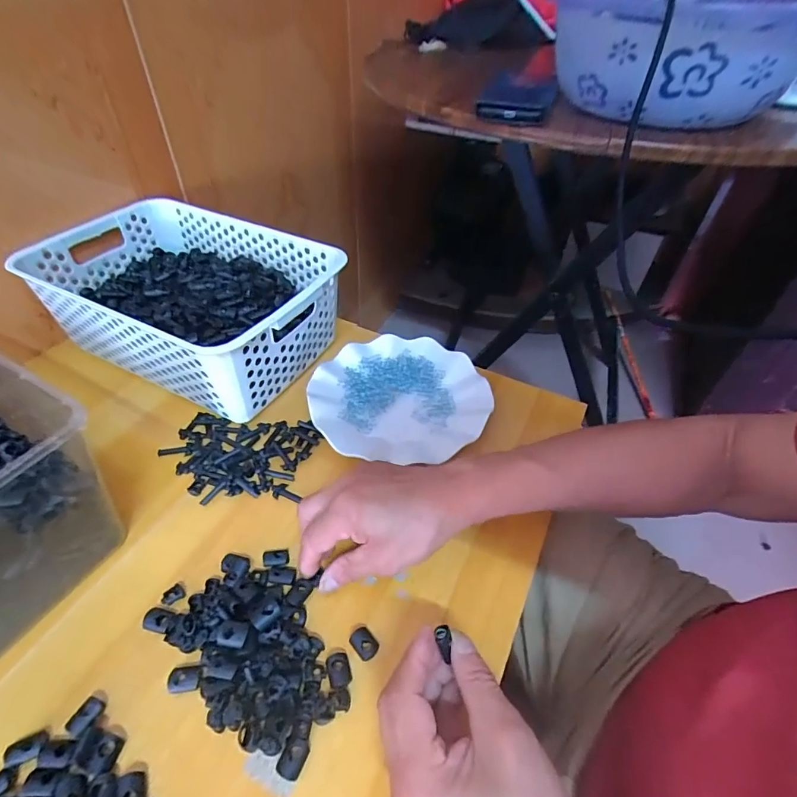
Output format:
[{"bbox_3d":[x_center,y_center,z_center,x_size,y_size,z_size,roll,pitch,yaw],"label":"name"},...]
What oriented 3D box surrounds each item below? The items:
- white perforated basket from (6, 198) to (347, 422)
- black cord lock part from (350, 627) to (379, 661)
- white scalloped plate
[{"bbox_3d":[-0.228,-0.112,0.518,0.303,0.115,0.199,23,49,19],"label":"white perforated basket"},{"bbox_3d":[-0.025,0.174,0.322,0.016,0.004,0.021,-34,56,-31],"label":"black cord lock part"},{"bbox_3d":[0.001,-0.005,0.485,0.182,0.021,0.168,1,45,-1],"label":"white scalloped plate"}]

